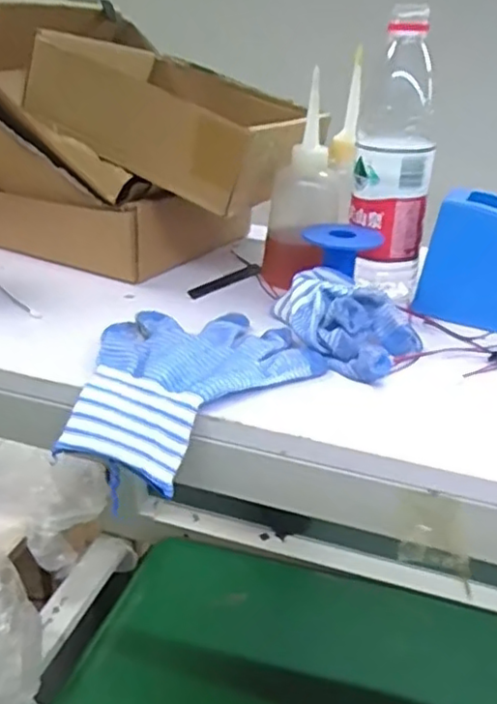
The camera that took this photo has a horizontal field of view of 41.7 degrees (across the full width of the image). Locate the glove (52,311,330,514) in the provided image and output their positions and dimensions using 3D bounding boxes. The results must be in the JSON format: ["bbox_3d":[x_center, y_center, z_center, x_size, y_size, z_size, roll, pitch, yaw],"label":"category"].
[{"bbox_3d":[-0.048,0.019,0.425,0.167,0.041,0.125,-23,37,-39],"label":"glove"}]

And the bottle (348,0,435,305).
[{"bbox_3d":[0.113,-0.152,0.525,0.057,0.212,0.063,-11,31,-24],"label":"bottle"}]

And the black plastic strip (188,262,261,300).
[{"bbox_3d":[-0.019,-0.064,0.579,0.014,0.005,0.092,23,34,34],"label":"black plastic strip"}]

